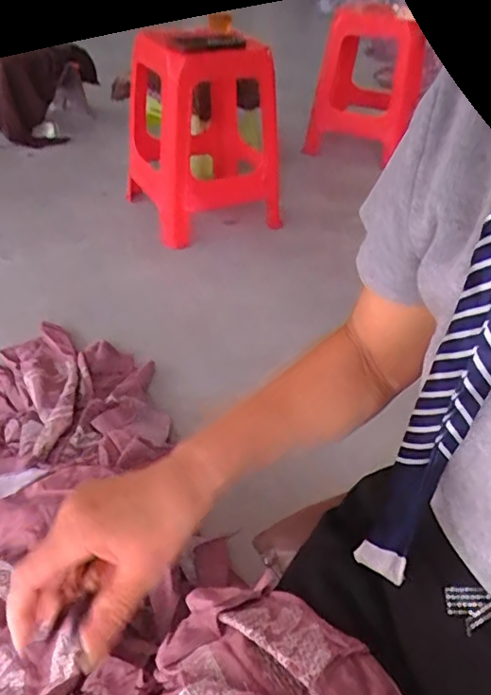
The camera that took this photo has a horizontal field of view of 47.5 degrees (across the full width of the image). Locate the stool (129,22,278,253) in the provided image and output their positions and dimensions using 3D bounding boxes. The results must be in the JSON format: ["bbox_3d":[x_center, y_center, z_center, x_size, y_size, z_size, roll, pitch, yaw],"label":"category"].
[{"bbox_3d":[-0.109,-0.553,1.424,0.335,0.444,0.385,-15,42,-19],"label":"stool"}]

